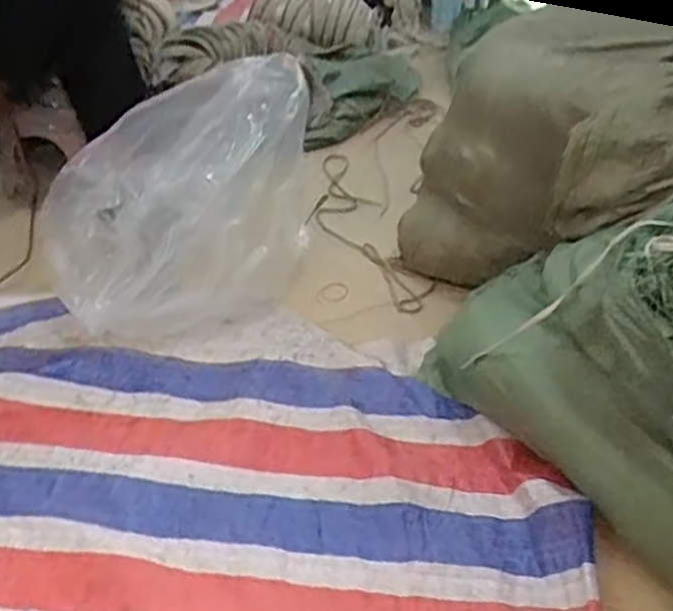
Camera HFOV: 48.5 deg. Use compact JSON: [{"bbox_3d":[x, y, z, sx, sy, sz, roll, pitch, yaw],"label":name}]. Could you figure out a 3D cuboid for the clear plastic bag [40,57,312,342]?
[{"bbox_3d":[-0.245,-0.170,1.180,0.409,0.341,0.318,-4,39,-8],"label":"clear plastic bag"}]

